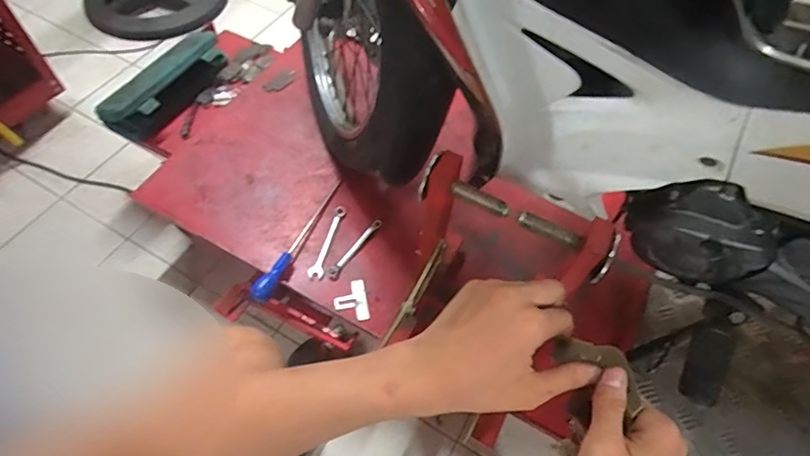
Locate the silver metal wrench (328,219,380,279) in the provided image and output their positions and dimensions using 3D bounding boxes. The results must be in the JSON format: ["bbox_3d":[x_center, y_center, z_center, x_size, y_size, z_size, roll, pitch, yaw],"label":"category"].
[{"bbox_3d":[-0.089,0.037,0.872,0.019,0.016,0.137,35,62,16],"label":"silver metal wrench"}]

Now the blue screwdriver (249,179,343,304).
[{"bbox_3d":[-0.183,0.011,0.859,0.033,0.028,0.279,23,59,9],"label":"blue screwdriver"}]

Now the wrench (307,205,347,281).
[{"bbox_3d":[-0.136,0.025,0.876,0.024,0.013,0.147,16,58,5],"label":"wrench"}]

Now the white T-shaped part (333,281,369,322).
[{"bbox_3d":[-0.090,0.125,0.821,0.056,0.010,0.073,-10,60,-11],"label":"white T-shaped part"}]

